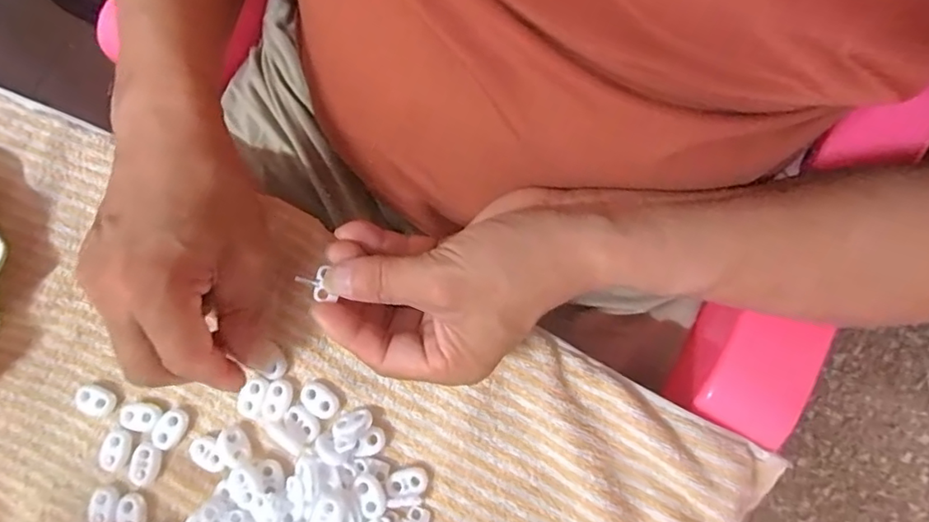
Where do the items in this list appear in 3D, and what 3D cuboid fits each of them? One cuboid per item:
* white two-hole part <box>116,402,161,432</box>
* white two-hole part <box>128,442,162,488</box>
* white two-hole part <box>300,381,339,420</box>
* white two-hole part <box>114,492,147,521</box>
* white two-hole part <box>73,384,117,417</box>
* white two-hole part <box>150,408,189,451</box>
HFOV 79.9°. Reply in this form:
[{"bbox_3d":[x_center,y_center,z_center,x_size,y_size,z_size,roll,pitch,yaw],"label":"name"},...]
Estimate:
[{"bbox_3d":[-0.182,0.087,0.310,0.024,0.005,0.015,10,80,7],"label":"white two-hole part"},{"bbox_3d":[-0.177,0.113,0.306,0.015,0.005,0.023,13,80,7],"label":"white two-hole part"},{"bbox_3d":[-0.080,0.077,0.306,0.022,0.004,0.015,37,84,10],"label":"white two-hole part"},{"bbox_3d":[-0.182,0.138,0.302,0.016,0.004,0.022,-11,78,2],"label":"white two-hole part"},{"bbox_3d":[-0.210,0.079,0.315,0.021,0.008,0.016,19,81,8],"label":"white two-hole part"},{"bbox_3d":[-0.164,0.094,0.309,0.015,0.005,0.022,26,82,9],"label":"white two-hole part"}]

